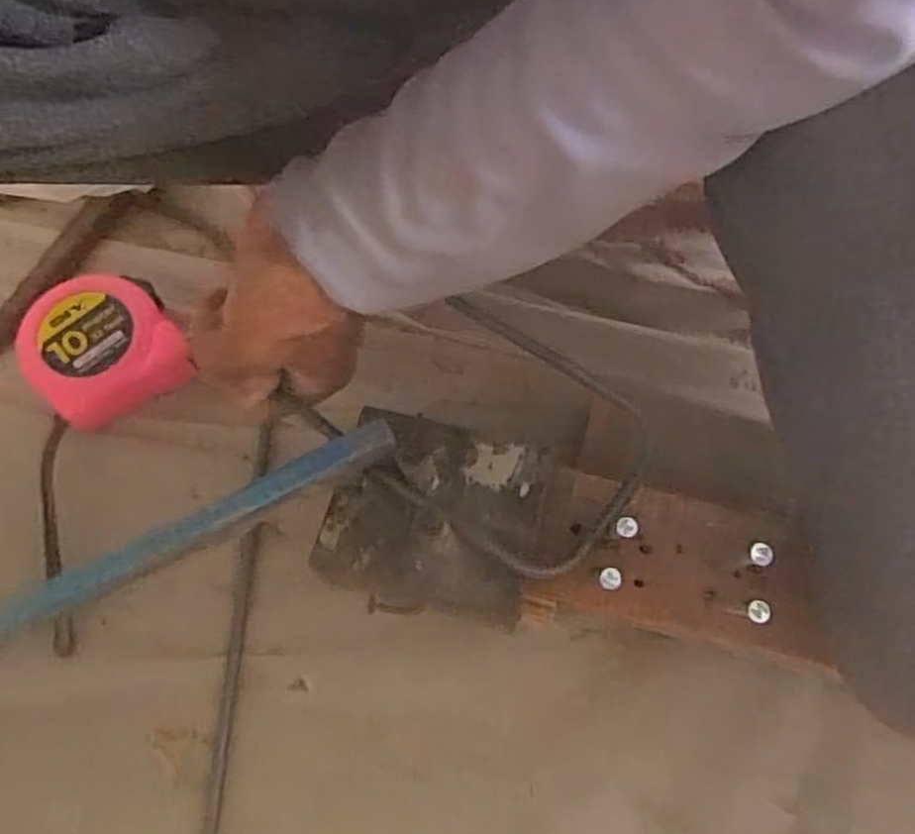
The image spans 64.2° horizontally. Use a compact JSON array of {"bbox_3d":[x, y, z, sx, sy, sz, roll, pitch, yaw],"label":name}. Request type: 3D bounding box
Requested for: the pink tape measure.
[{"bbox_3d":[-0.217,-0.041,0.446,0.086,0.038,0.083,-31,72,-9],"label":"pink tape measure"}]

